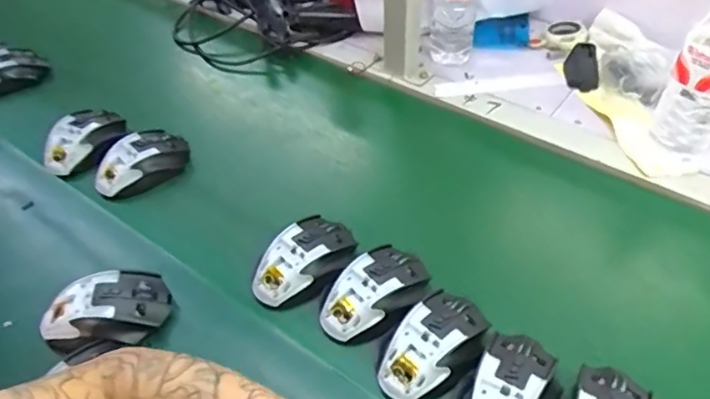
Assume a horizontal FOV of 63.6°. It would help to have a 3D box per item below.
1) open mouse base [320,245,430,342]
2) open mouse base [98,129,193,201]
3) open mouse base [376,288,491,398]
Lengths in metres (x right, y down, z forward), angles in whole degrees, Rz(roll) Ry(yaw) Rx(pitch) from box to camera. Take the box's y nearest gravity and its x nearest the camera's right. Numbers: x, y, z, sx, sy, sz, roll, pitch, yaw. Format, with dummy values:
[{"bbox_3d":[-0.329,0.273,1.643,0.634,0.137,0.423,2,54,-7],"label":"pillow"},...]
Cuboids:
[{"bbox_3d":[0.018,0.090,0.563,0.117,0.038,0.073,-27,50,-22],"label":"open mouse base"},{"bbox_3d":[-0.266,-0.046,0.719,0.121,0.036,0.082,-29,50,-24],"label":"open mouse base"},{"bbox_3d":[0.072,0.129,0.517,0.074,0.033,0.119,33,55,31],"label":"open mouse base"}]

